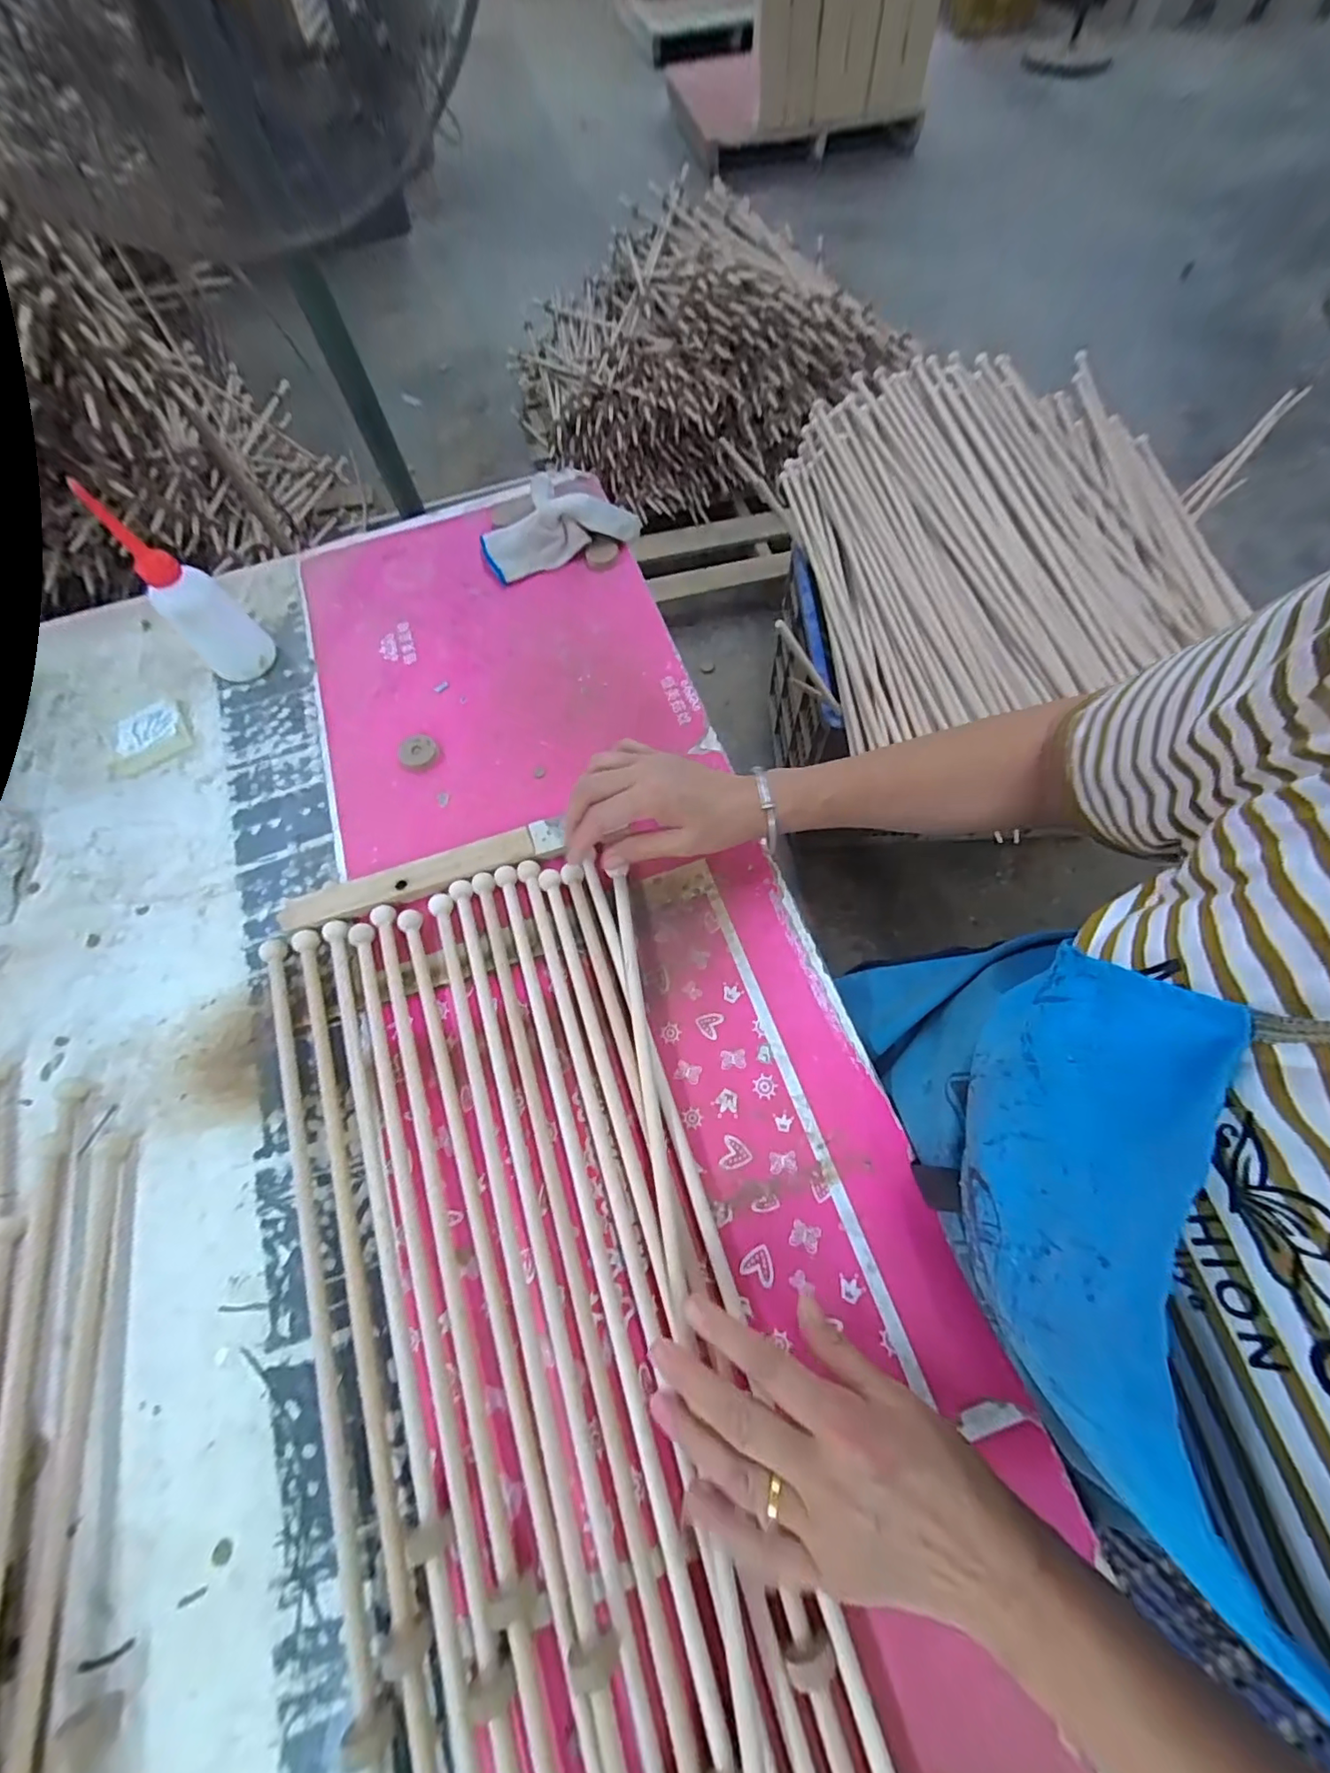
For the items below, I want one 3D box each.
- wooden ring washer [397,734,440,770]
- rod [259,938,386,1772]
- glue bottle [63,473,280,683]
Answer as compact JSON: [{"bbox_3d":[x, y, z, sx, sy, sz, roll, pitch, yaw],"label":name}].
[{"bbox_3d":[-0.231,-0.126,0.526,0.035,0.011,0.035,-1,67,3],"label":"wooden ring washer"},{"bbox_3d":[-0.198,0.340,0.336,0.019,0.013,0.682,-21,68,-5],"label":"rod"},{"bbox_3d":[-0.428,-0.259,0.513,0.053,0.153,0.059,-19,68,-5],"label":"glue bottle"}]

